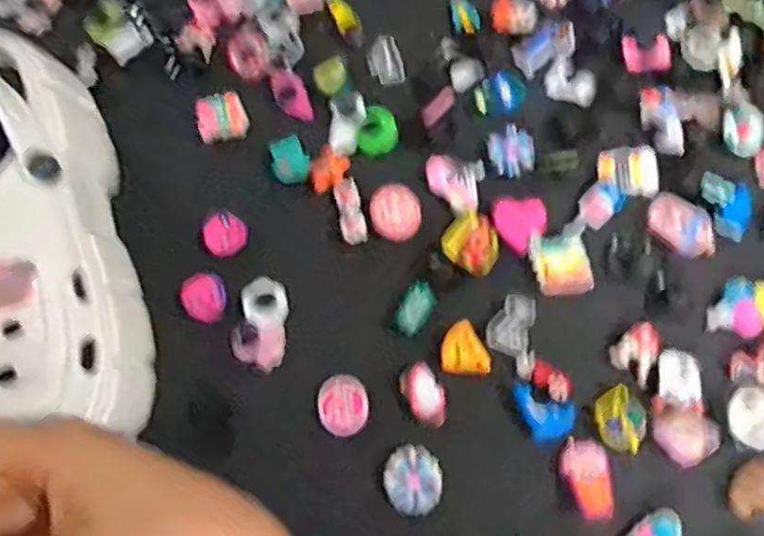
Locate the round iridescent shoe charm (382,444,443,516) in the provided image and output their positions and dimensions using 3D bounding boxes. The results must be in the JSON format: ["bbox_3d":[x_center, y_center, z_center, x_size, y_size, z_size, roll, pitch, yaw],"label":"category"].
[{"bbox_3d":[0.015,0.102,0.313,0.028,0.005,0.031,-21,74,-2],"label":"round iridescent shoe charm"}]

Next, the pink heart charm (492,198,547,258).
[{"bbox_3d":[0.073,-0.023,0.342,0.028,0.004,0.030,-1,75,4],"label":"pink heart charm"}]

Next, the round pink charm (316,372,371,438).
[{"bbox_3d":[-0.019,0.068,0.323,0.025,0.004,0.029,-17,74,-1],"label":"round pink charm"}]

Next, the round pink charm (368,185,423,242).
[{"bbox_3d":[0.008,-0.030,0.353,0.027,0.013,0.033,-8,74,2],"label":"round pink charm"}]

